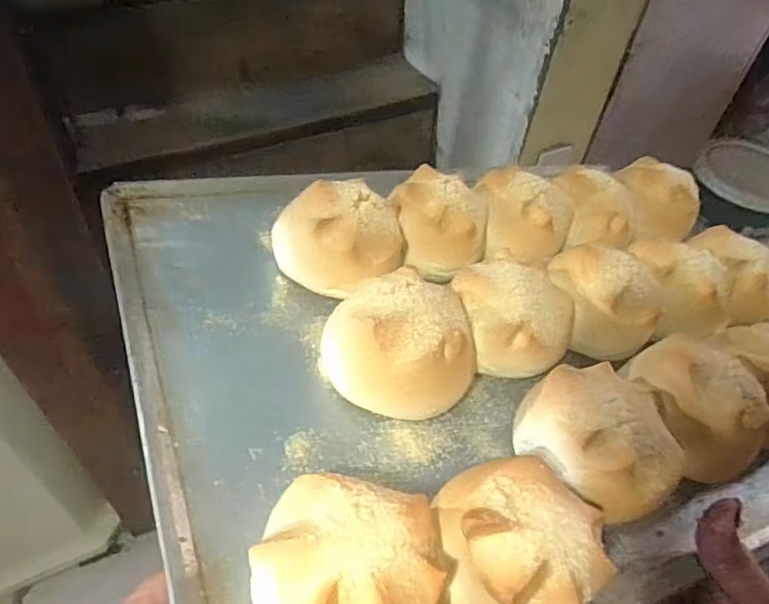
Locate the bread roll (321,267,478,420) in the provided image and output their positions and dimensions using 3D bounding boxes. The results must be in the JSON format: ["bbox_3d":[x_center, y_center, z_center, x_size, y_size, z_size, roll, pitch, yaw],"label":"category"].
[{"bbox_3d":[0.010,0.020,0.296,0.069,0.046,0.066,3,48,-4],"label":"bread roll"}]

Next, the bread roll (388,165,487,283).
[{"bbox_3d":[0.035,-0.052,0.373,0.062,0.036,0.067,3,48,-4],"label":"bread roll"}]

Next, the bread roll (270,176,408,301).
[{"bbox_3d":[-0.027,-0.043,0.348,0.070,0.050,0.060,31,52,20],"label":"bread roll"}]

